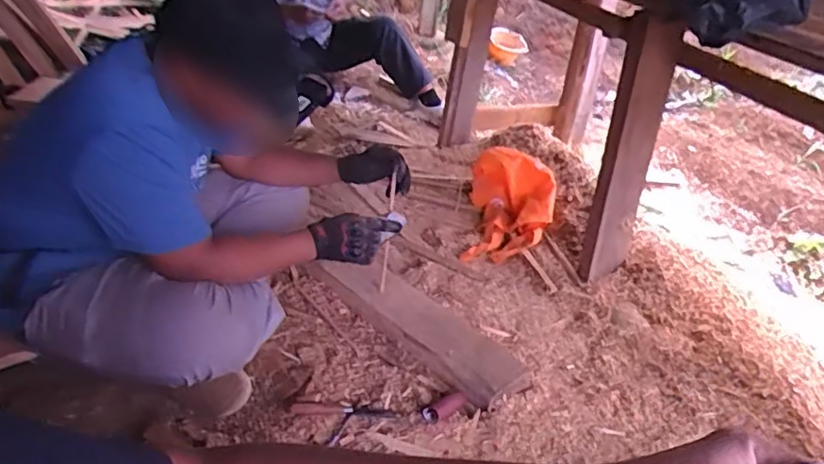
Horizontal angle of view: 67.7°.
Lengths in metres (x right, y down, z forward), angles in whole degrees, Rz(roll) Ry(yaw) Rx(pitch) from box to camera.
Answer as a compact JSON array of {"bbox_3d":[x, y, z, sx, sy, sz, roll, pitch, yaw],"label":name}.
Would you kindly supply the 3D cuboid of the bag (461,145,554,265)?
[{"bbox_3d":[0.266,-0.073,1.696,0.242,0.199,0.314,9,31,10],"label":"bag"}]

